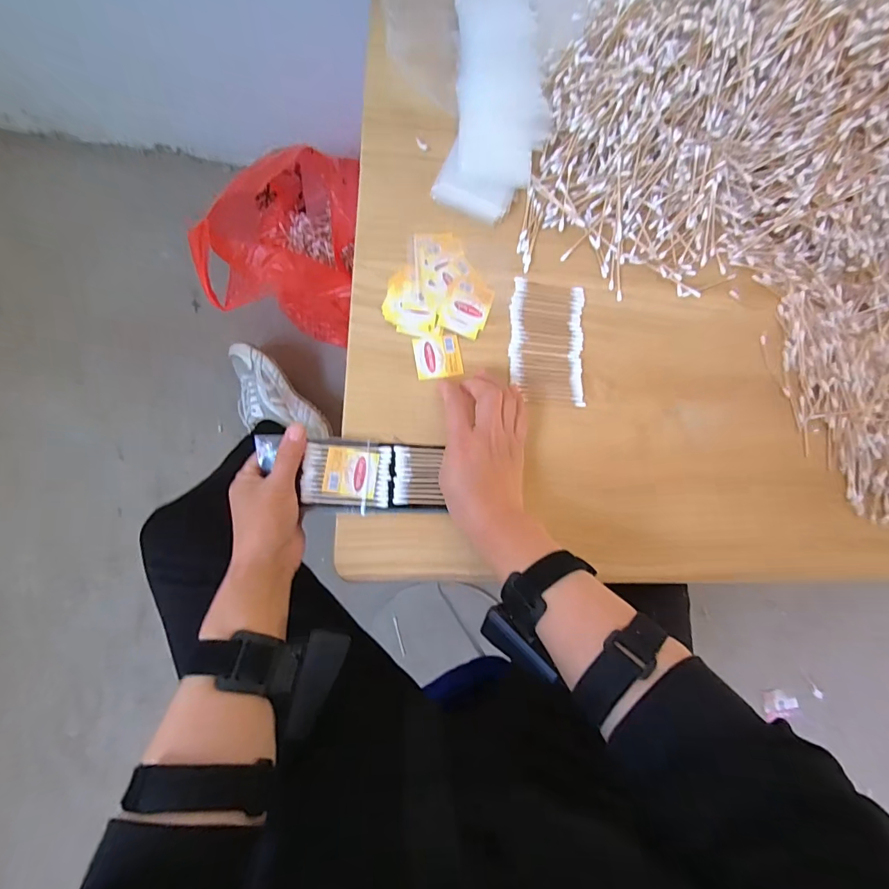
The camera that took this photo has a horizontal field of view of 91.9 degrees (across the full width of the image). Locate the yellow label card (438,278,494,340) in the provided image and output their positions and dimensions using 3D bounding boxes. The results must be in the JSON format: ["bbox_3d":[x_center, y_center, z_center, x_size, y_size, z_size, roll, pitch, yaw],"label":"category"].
[{"bbox_3d":[0.021,-0.129,0.408,0.042,0.004,0.055,20,78,-9],"label":"yellow label card"}]

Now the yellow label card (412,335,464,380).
[{"bbox_3d":[-0.005,-0.081,0.397,0.042,0.004,0.040,-9,86,-9],"label":"yellow label card"}]

